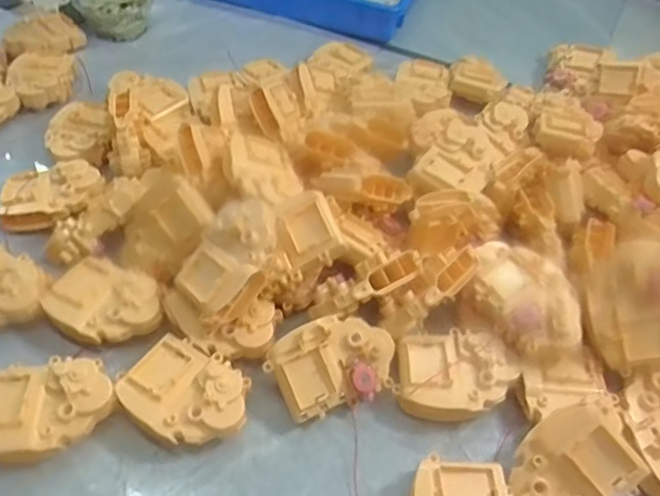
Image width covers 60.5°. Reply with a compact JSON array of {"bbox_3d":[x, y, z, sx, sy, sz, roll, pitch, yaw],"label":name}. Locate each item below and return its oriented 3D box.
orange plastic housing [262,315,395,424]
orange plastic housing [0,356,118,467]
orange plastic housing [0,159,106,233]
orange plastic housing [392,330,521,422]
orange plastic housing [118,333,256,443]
[{"bbox_3d":[0.006,0.091,0.452,0.097,0.026,0.070,-21,85,-19],"label":"orange plastic housing"},{"bbox_3d":[-0.210,0.119,0.422,0.092,0.031,0.074,-9,50,-11],"label":"orange plastic housing"},{"bbox_3d":[-0.275,-0.052,0.564,0.097,0.032,0.064,-9,50,-11],"label":"orange plastic housing"},{"bbox_3d":[0.103,0.104,0.466,0.093,0.033,0.073,12,49,6],"label":"orange plastic housing"},{"bbox_3d":[-0.109,0.114,0.439,0.096,0.033,0.074,20,50,13],"label":"orange plastic housing"}]

